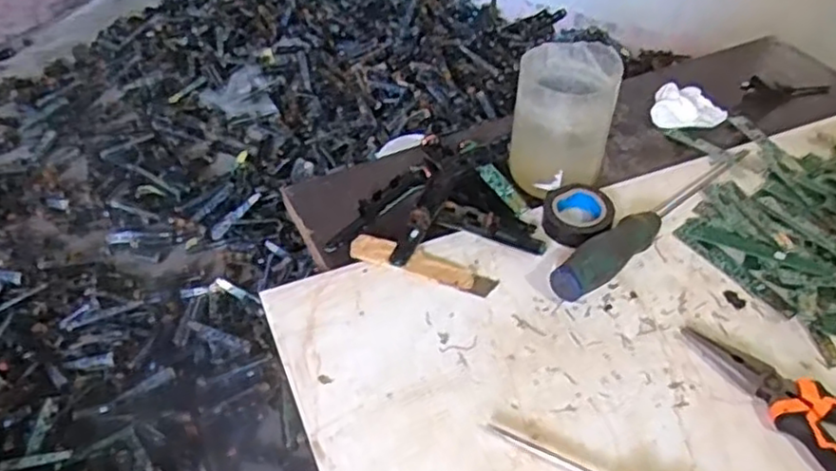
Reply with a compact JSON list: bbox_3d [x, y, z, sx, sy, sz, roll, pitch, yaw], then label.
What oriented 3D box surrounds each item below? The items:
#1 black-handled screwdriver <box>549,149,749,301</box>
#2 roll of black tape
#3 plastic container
[{"bbox_3d":[0.191,-0.021,0.531,0.248,0.035,0.028,-32,53,-30],"label":"black-handled screwdriver"},{"bbox_3d":[0.122,-0.017,0.531,0.052,0.019,0.057,27,50,24],"label":"roll of black tape"},{"bbox_3d":[0.114,-0.091,0.553,0.076,0.098,0.080,11,46,8],"label":"plastic container"}]

